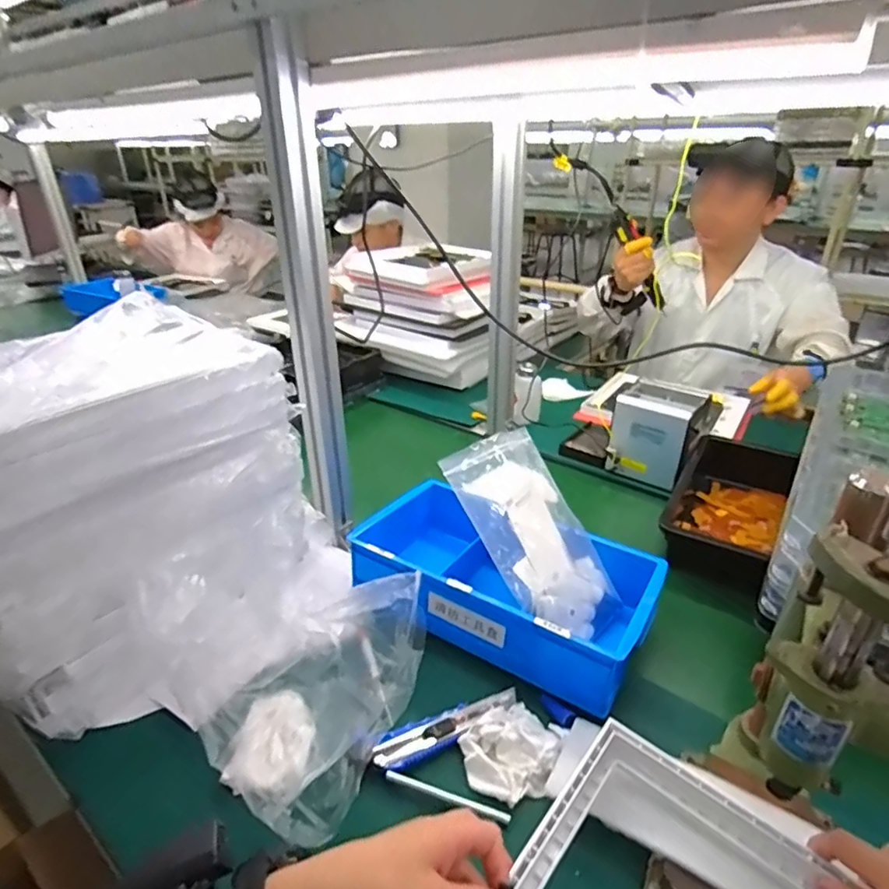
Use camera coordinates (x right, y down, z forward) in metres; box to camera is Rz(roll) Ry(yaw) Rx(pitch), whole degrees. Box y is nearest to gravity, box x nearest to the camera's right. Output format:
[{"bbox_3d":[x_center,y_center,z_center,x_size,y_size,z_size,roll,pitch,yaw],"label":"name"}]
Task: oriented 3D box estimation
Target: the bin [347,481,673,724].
[{"bbox_3d":[0.072,0.163,0.696,0.355,0.081,0.219,17,33,29],"label":"bin"}]

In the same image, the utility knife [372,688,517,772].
[{"bbox_3d":[0.004,0.283,0.558,0.156,0.012,0.036,-15,32,-24],"label":"utility knife"}]

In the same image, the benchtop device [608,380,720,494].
[{"bbox_3d":[0.377,-0.020,0.969,0.134,0.134,0.123,21,35,34],"label":"benchtop device"}]

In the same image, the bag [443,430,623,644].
[{"bbox_3d":[0.125,0.107,0.684,0.175,0.034,0.259,-21,75,-44],"label":"bag"}]

